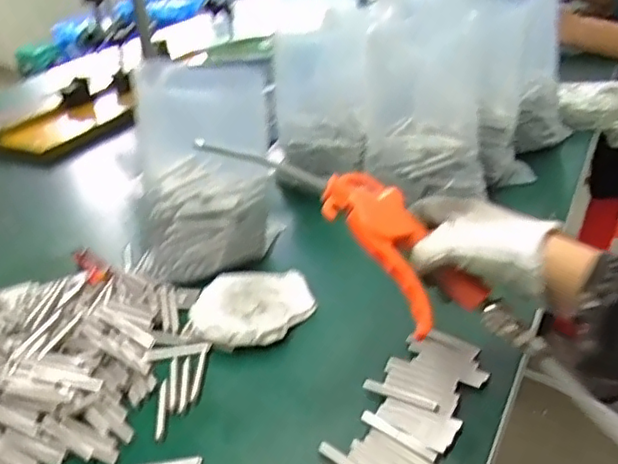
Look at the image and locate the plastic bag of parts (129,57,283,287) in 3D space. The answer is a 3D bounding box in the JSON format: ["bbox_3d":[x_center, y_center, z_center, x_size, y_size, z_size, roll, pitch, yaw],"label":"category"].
[{"bbox_3d":[-0.109,-0.061,0.609,0.147,0.197,0.088,-10,30,-8],"label":"plastic bag of parts"}]

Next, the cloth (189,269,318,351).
[{"bbox_3d":[-0.052,0.064,0.566,0.109,0.022,0.110,-6,29,0],"label":"cloth"}]

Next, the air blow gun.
[{"bbox_3d":[0.031,-0.007,0.442,0.234,0.026,0.087,38,42,7],"label":"air blow gun"}]

